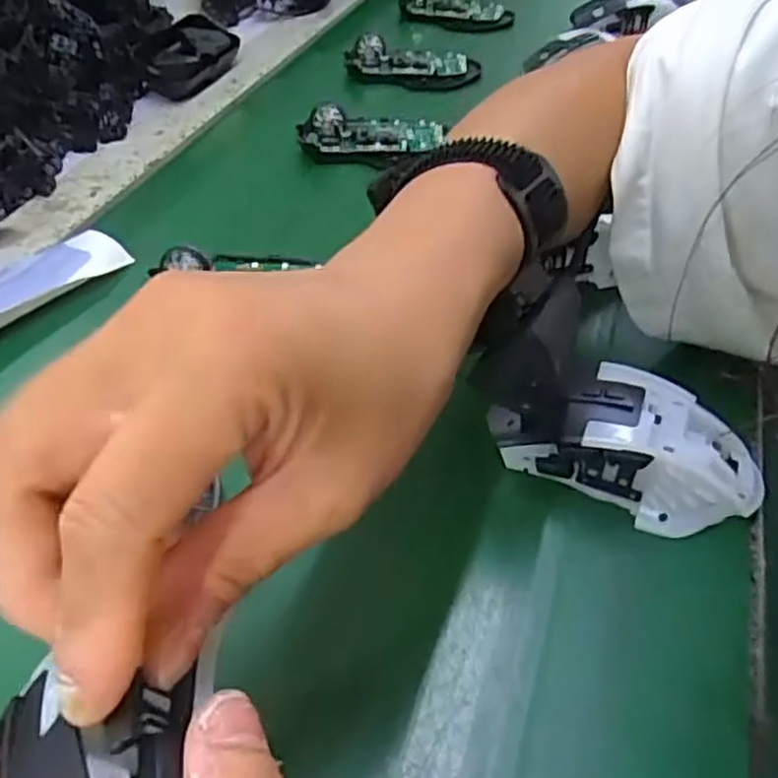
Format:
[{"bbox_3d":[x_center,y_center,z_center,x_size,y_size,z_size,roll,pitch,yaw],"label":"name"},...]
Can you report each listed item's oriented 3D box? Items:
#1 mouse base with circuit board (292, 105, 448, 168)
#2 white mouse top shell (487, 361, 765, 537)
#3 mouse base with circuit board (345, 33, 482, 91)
[{"bbox_3d":[-0.012,-0.188,0.534,0.104,0.031,0.056,-1,44,-2],"label":"mouse base with circuit board"},{"bbox_3d":[0.101,0.022,0.312,0.112,0.038,0.061,17,46,16],"label":"white mouse top shell"},{"bbox_3d":[0.021,-0.286,0.636,0.114,0.029,0.064,-2,45,5],"label":"mouse base with circuit board"}]

